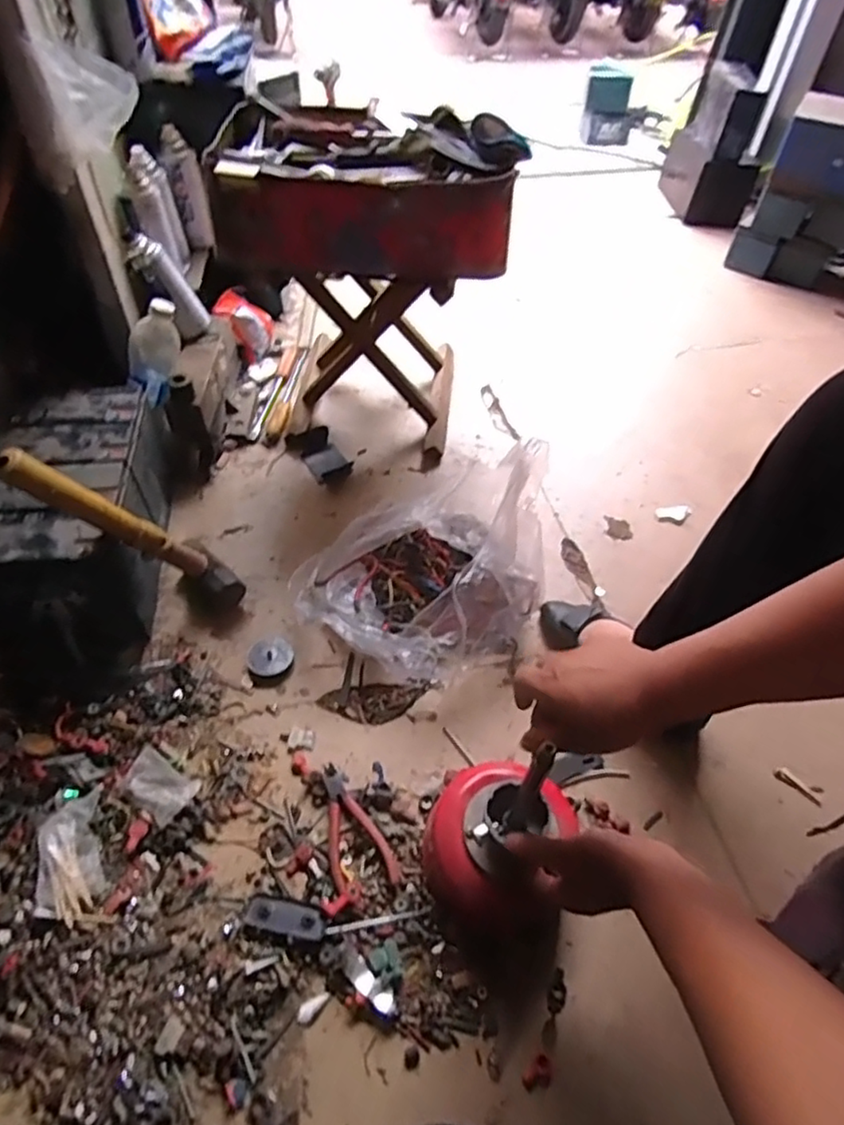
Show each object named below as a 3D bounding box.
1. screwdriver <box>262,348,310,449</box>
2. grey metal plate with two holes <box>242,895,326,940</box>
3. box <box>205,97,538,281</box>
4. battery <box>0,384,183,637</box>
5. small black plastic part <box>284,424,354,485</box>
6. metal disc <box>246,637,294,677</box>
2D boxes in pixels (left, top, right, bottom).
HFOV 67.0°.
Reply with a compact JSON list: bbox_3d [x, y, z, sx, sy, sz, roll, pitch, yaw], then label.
[{"bbox_3d":[-0.236,-0.306,1.127,0.030,0.023,0.268,6,52,2],"label":"screwdriver"},{"bbox_3d":[-0.134,0.346,0.623,0.082,0.013,0.029,10,52,5],"label":"grey metal plate with two holes"},{"bbox_3d":[-0.073,-0.504,0.853,0.375,0.133,0.252,2,52,-2],"label":"box"},{"bbox_3d":[-0.446,-0.076,0.845,0.201,0.173,0.314,-7,52,-8],"label":"battery"},{"bbox_3d":[-0.164,-0.176,1.041,0.068,0.030,0.127,-29,59,-23],"label":"small black plastic part"},{"bbox_3d":[-0.191,0.119,0.803,0.057,0.004,0.049,-13,65,-28],"label":"metal disc"}]

